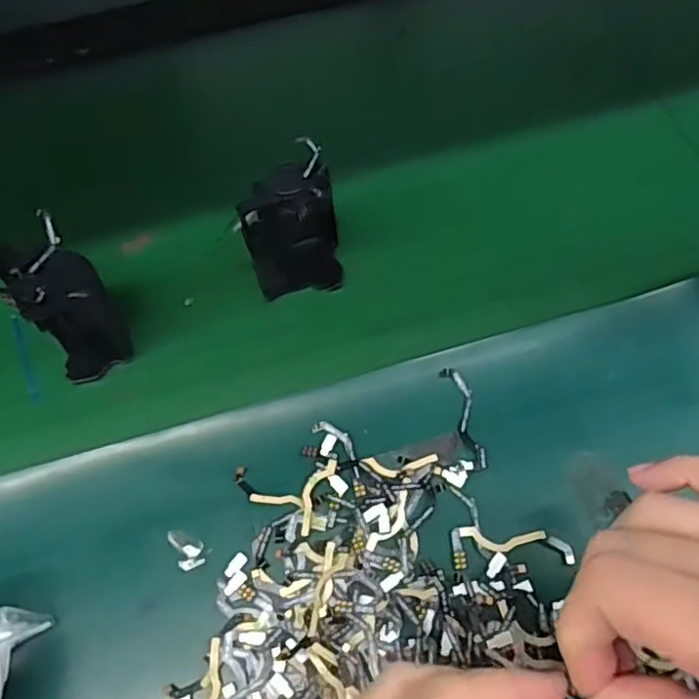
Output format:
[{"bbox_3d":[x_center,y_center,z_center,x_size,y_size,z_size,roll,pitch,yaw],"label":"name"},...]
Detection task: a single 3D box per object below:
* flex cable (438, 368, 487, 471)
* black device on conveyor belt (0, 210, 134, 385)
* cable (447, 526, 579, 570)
[{"bbox_3d":[0.058,0.032,0.322,0.012,0.004,0.054,-14,62,-4],"label":"flex cable"},{"bbox_3d":[-0.143,-0.023,0.331,0.040,0.070,0.046,-32,66,-13],"label":"black device on conveyor belt"},{"bbox_3d":[0.073,0.088,0.292,0.053,0.004,0.018,0,63,3],"label":"cable"}]

